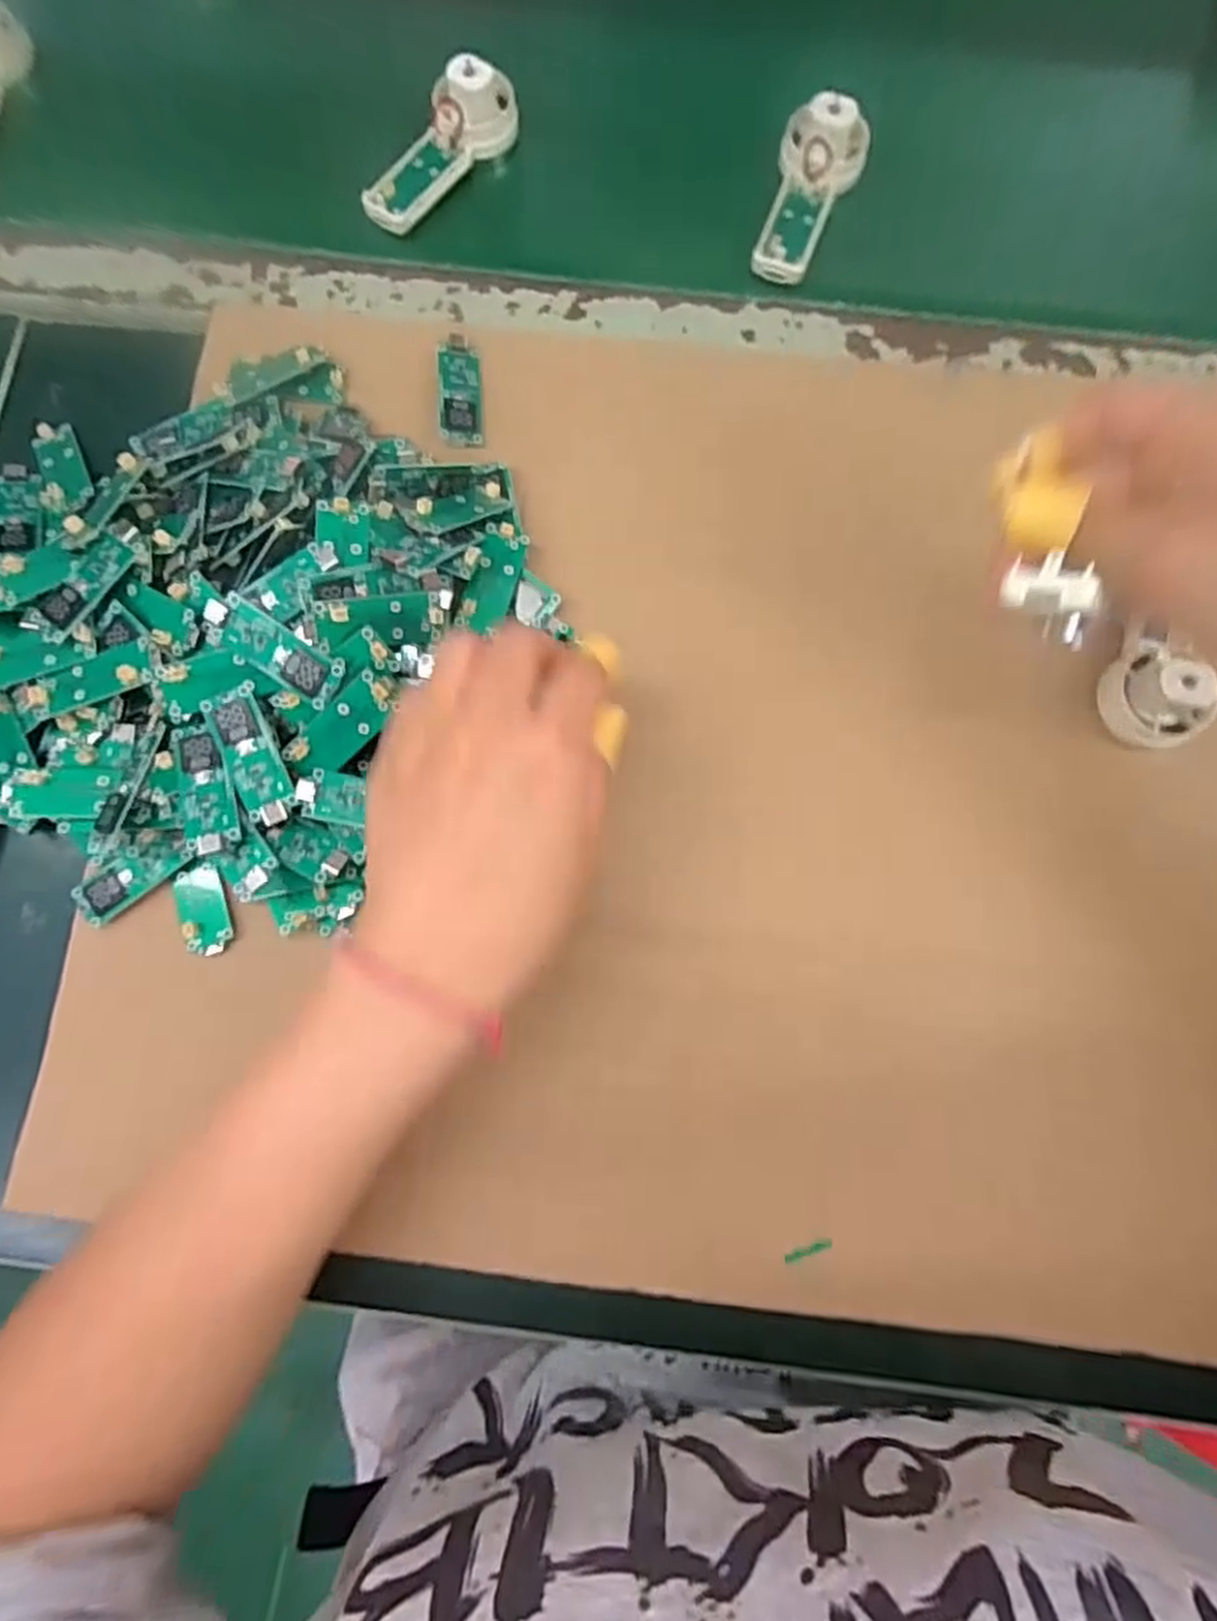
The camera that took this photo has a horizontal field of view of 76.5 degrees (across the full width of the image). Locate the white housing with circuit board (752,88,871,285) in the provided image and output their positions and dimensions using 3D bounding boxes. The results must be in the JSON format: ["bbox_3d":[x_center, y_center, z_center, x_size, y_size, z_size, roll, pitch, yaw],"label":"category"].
[{"bbox_3d":[0.096,-0.292,0.365,0.040,0.024,0.085,16,80,3],"label":"white housing with circuit board"}]

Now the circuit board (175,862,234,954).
[{"bbox_3d":[-0.159,0.039,0.305,0.017,0.004,0.035,-15,73,-15],"label":"circuit board"}]

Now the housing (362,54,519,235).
[{"bbox_3d":[-0.082,-0.321,0.371,0.030,0.024,0.093,36,82,6],"label":"housing"}]

